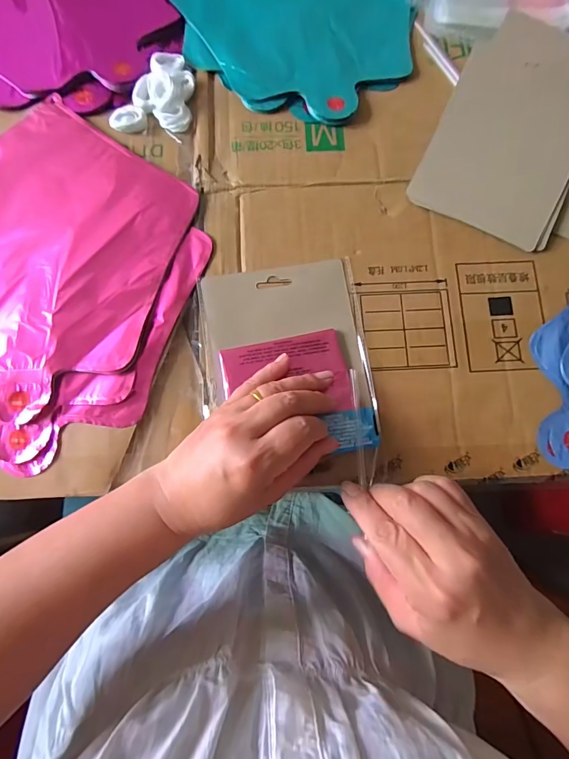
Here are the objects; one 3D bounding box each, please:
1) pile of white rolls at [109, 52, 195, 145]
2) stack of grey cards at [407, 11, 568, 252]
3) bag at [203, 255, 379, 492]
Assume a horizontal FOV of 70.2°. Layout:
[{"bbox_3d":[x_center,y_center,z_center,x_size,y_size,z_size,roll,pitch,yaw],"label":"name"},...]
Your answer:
[{"bbox_3d":[-0.108,-0.251,0.353,0.061,0.014,0.085,18,77,3],"label":"pile of white rolls"},{"bbox_3d":[0.218,-0.220,0.348,0.150,0.013,0.228,26,78,5],"label":"stack of grey cards"},{"bbox_3d":[0.001,-0.005,0.306,0.123,0.017,0.170,-7,77,-2],"label":"bag"}]

